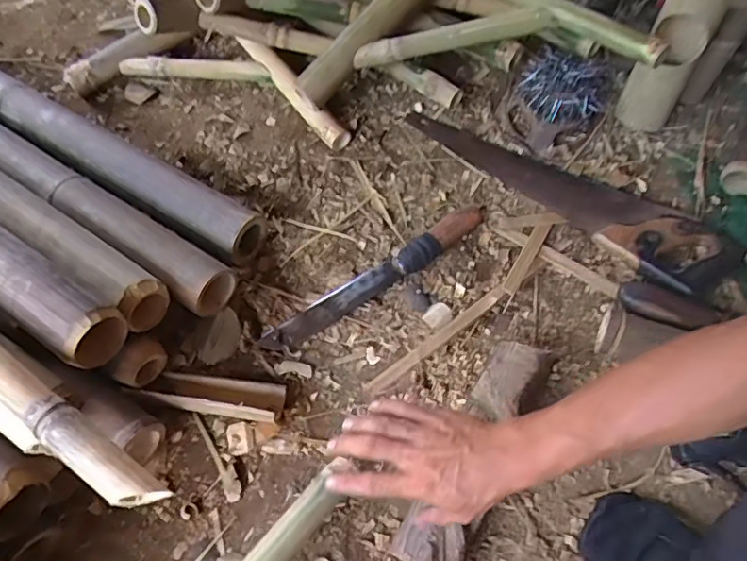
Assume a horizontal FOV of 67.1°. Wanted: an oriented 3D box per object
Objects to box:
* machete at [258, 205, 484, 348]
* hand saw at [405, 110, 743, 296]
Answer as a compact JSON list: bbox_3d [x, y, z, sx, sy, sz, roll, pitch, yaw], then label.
[{"bbox_3d":[0.007,-0.011,0.771,0.352,0.032,0.044,-32,65,-15],"label":"machete"},{"bbox_3d":[0.275,-0.153,0.829,0.499,0.037,0.127,41,69,21],"label":"hand saw"}]

